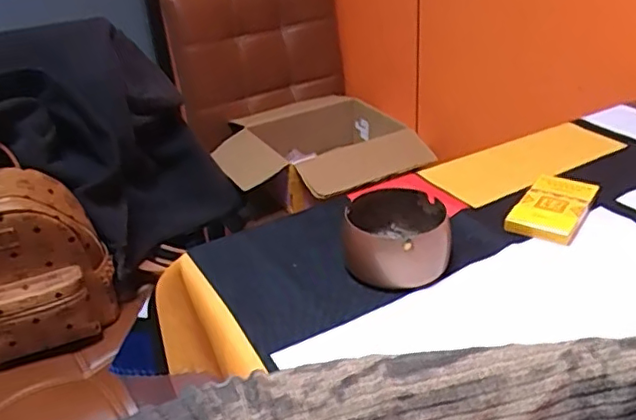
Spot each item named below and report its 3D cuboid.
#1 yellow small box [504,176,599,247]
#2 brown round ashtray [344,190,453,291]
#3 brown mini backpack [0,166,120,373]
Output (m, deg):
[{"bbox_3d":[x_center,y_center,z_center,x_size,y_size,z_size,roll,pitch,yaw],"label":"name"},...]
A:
[{"bbox_3d":[0.217,-0.002,0.553,0.058,0.015,0.100,17,36,33],"label":"yellow small box"},{"bbox_3d":[0.064,0.023,0.496,0.084,0.044,0.080,-3,29,2],"label":"brown round ashtray"},{"bbox_3d":[-0.403,0.080,0.828,0.221,0.243,0.098,-19,33,-24],"label":"brown mini backpack"}]

